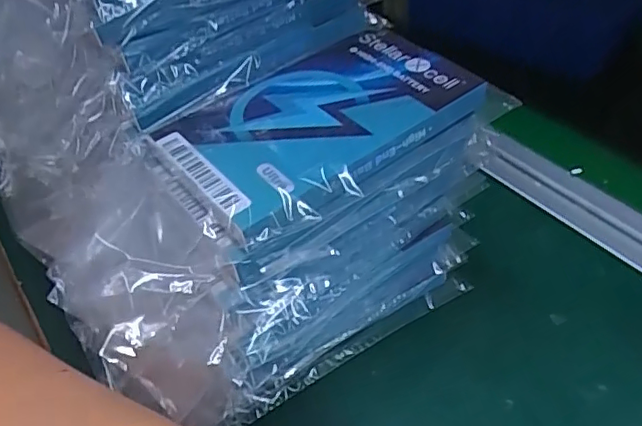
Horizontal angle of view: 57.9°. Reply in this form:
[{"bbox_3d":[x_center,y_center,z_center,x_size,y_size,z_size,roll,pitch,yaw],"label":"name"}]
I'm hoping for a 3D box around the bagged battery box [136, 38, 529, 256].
[{"bbox_3d":[0.004,-0.039,0.255,0.132,0.019,0.080,-32,51,-24],"label":"bagged battery box"}]

